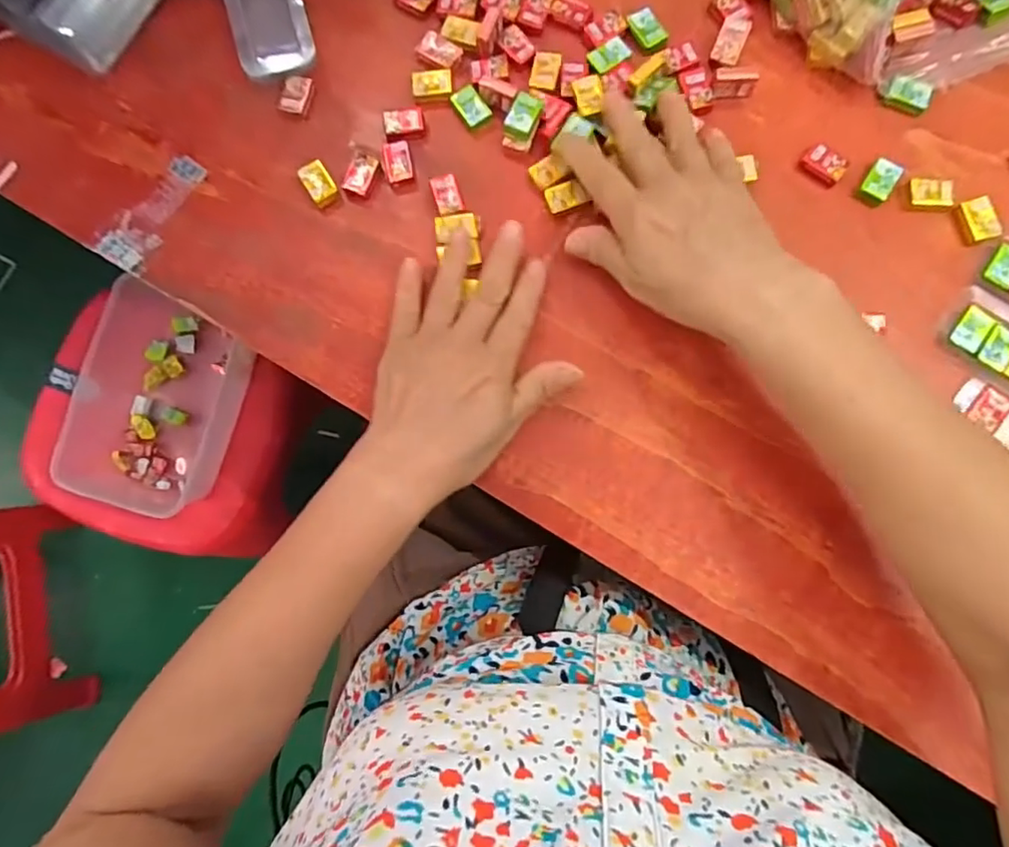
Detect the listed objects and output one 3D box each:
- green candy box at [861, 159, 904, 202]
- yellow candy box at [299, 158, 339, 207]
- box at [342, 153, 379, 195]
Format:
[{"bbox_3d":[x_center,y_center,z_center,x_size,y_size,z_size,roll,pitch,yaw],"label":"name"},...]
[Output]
[{"bbox_3d":[0.229,-0.148,0.350,0.017,0.007,0.023,32,85,6],"label":"green candy box"},{"bbox_3d":[-0.118,-0.152,0.365,0.017,0.008,0.029,-33,83,-2],"label":"yellow candy box"},{"bbox_3d":[-0.092,-0.159,0.365,0.017,0.004,0.026,20,84,5],"label":"box"}]

